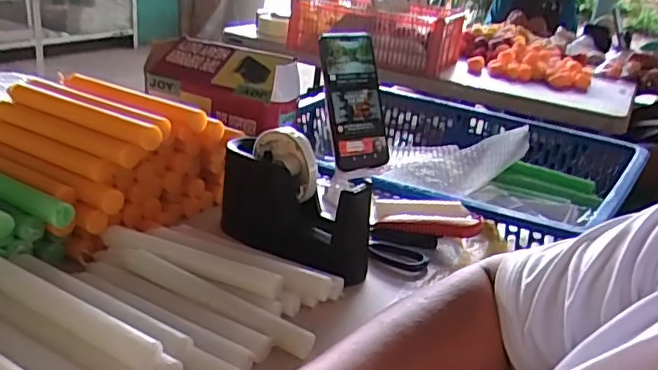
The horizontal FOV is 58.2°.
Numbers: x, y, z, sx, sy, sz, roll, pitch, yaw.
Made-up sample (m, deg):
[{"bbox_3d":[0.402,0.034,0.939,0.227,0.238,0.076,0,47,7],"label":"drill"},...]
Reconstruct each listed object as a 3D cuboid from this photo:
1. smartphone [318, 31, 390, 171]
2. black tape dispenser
[{"bbox_3d":[0.032,-0.102,0.714,0.078,0.161,0.013,-11,5,-28],"label":"smartphone"},{"bbox_3d":[-0.035,0.011,0.632,0.160,0.141,0.054,15,25,21],"label":"black tape dispenser"}]

